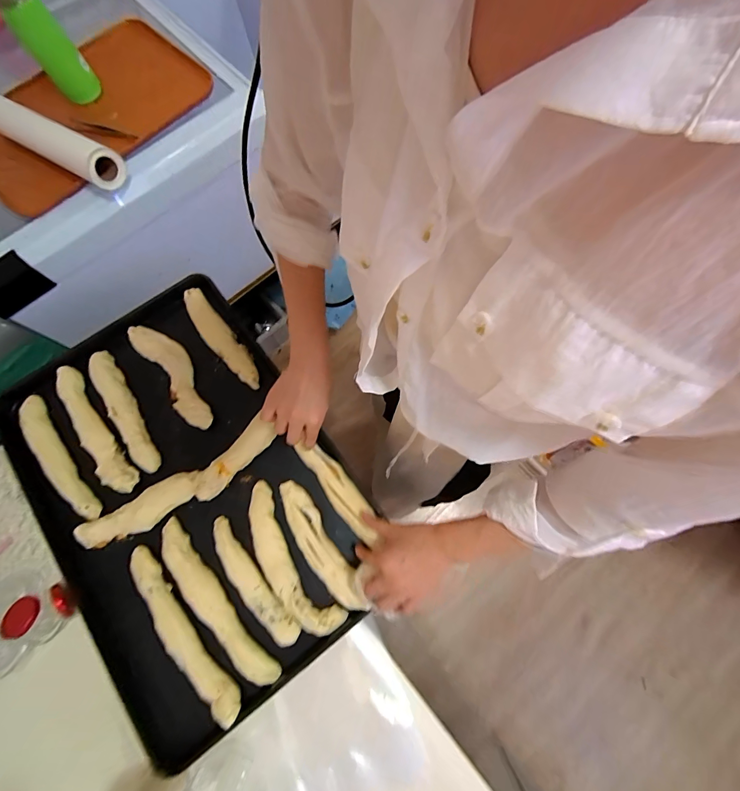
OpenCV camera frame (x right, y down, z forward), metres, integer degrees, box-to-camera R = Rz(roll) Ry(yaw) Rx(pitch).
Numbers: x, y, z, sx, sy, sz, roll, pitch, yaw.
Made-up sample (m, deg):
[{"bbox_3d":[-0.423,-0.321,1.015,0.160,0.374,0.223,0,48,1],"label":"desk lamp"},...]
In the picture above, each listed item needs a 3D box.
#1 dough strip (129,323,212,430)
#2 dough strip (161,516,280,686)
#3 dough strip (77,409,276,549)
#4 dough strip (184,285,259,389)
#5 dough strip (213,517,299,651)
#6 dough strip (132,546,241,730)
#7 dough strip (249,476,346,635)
[{"bbox_3d":[-0.317,-0.039,0.606,0.058,0.015,0.214,-38,76,-11],"label":"dough strip"},{"bbox_3d":[-0.216,0.280,0.507,0.039,0.018,0.251,-41,77,-11],"label":"dough strip"},{"bbox_3d":[-0.279,0.136,0.554,0.302,0.020,0.067,-31,75,-6],"label":"dough strip"},{"bbox_3d":[-0.248,-0.096,0.620,0.043,0.020,0.209,-39,77,-11],"label":"dough strip"},{"bbox_3d":[-0.167,0.257,0.517,0.036,0.019,0.192,-39,77,-11],"label":"dough strip"},{"bbox_3d":[-0.256,0.315,0.499,0.037,0.022,0.250,-40,77,-11],"label":"dough strip"},{"bbox_3d":[-0.119,0.231,0.524,0.061,0.019,0.221,-34,76,-10],"label":"dough strip"}]

